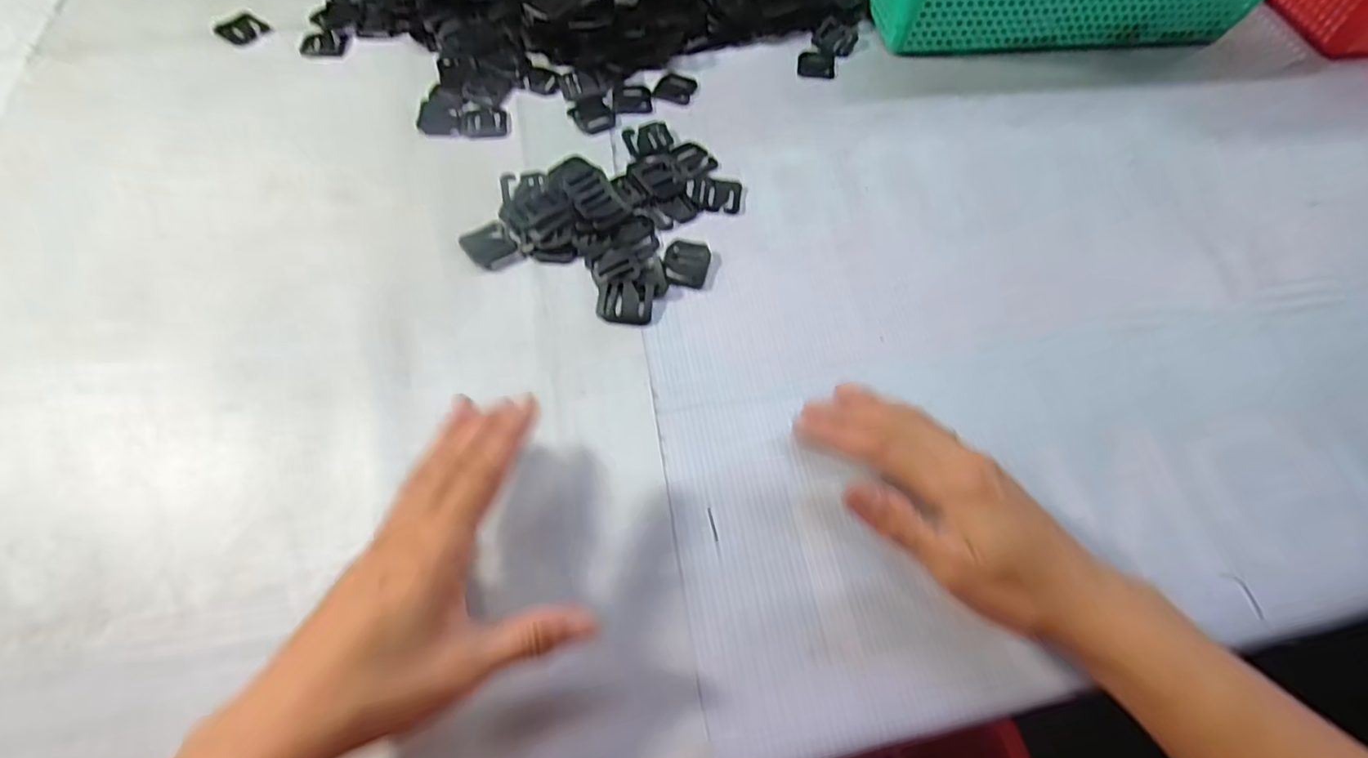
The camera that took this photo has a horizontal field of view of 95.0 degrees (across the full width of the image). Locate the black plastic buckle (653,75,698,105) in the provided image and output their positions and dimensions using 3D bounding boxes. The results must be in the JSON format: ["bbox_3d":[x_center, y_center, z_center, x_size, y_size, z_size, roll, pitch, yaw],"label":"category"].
[{"bbox_3d":[-0.007,-0.237,0.509,0.030,0.004,0.030,19,61,8],"label":"black plastic buckle"}]

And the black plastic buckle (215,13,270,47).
[{"bbox_3d":[-0.367,-0.291,0.520,0.029,0.006,0.033,34,64,16],"label":"black plastic buckle"}]

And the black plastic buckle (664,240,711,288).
[{"bbox_3d":[0.002,-0.077,0.415,0.029,0.004,0.034,11,60,4],"label":"black plastic buckle"}]

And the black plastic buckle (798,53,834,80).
[{"bbox_3d":[0.112,-0.264,0.529,0.030,0.004,0.032,7,60,2],"label":"black plastic buckle"}]

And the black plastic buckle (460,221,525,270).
[{"bbox_3d":[-0.127,-0.088,0.416,0.030,0.006,0.033,-31,66,-18],"label":"black plastic buckle"}]

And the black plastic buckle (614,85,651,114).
[{"bbox_3d":[-0.041,-0.223,0.497,0.029,0.004,0.035,-1,60,-3],"label":"black plastic buckle"}]

